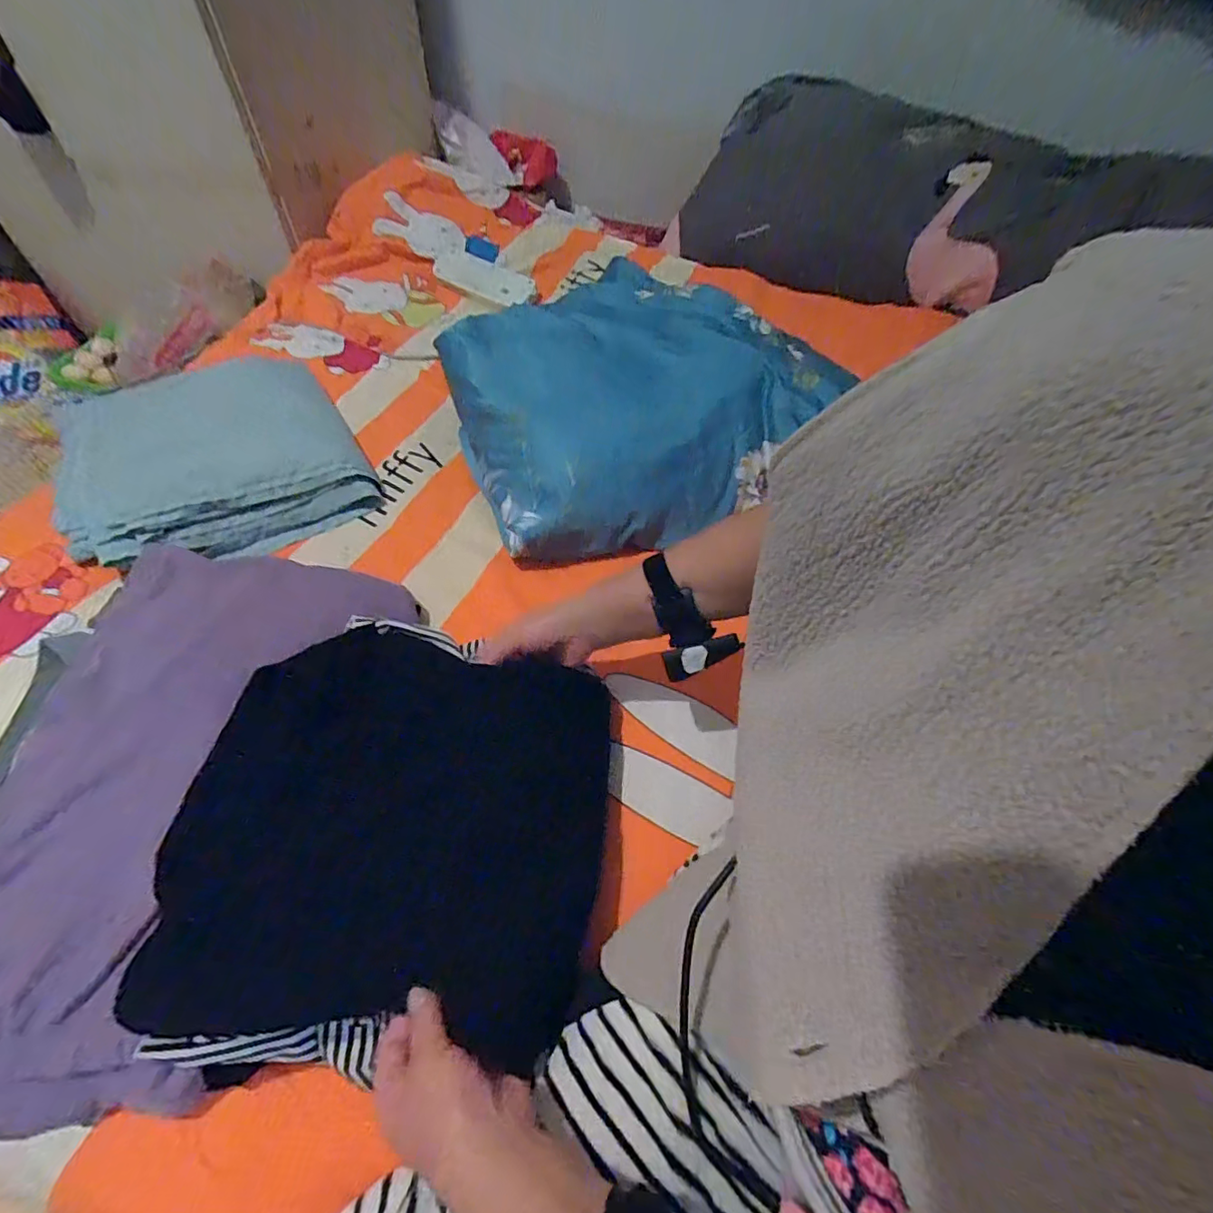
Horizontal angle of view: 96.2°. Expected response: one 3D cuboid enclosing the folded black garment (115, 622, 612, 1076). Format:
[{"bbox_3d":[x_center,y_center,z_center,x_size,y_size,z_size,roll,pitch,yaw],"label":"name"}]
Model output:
[{"bbox_3d":[-0.170,0.178,0.478,0.329,0.078,0.313,6,55,1],"label":"folded black garment"}]

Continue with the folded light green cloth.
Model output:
[{"bbox_3d":[-0.497,-0.191,0.687,0.332,0.102,0.262,-26,60,-20],"label":"folded light green cloth"}]

